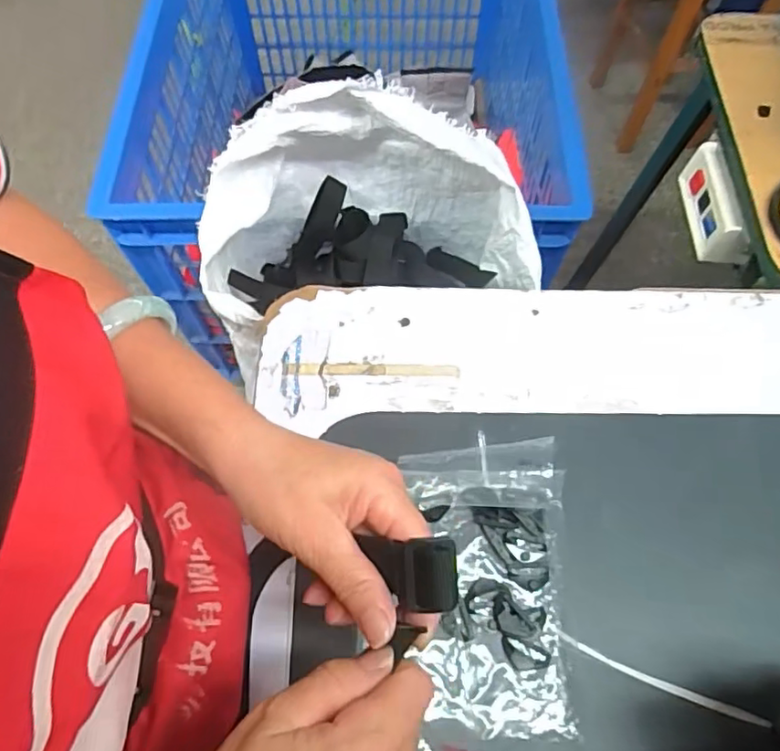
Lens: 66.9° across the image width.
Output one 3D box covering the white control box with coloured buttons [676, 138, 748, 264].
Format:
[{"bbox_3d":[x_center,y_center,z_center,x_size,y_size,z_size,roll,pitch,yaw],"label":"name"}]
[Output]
[{"bbox_3d":[0.314,-0.167,0.570,0.039,0.047,0.119,-2,64,-1],"label":"white control box with coloured buttons"}]

